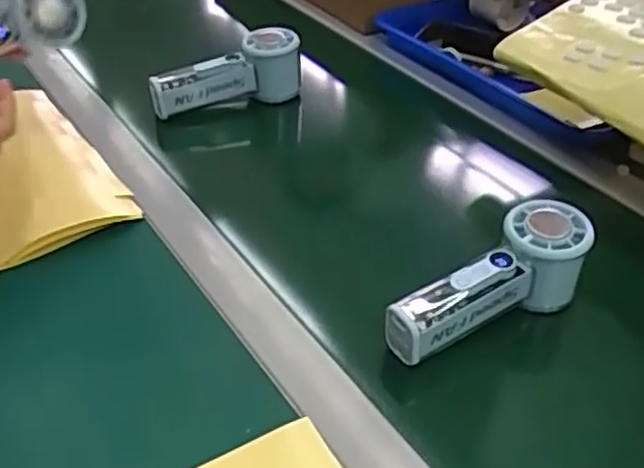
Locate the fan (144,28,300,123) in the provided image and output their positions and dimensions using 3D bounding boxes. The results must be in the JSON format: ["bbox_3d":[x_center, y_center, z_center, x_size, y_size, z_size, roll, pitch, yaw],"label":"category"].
[{"bbox_3d":[-0.098,-0.162,0.724,0.149,0.064,0.043,-13,40,-18],"label":"fan"}]

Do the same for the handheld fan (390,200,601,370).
[{"bbox_3d":[0.112,0.037,0.484,0.155,0.055,0.049,-28,45,-15],"label":"handheld fan"}]

